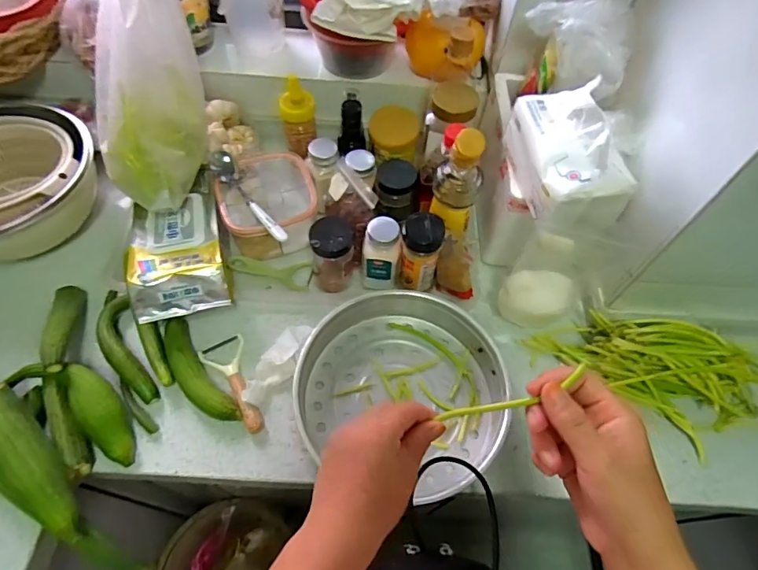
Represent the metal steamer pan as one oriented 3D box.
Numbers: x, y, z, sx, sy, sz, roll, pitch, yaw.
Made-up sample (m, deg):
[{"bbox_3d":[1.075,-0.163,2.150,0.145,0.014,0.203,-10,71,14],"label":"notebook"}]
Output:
[{"bbox_3d":[0.029,0.135,0.595,0.257,0.066,0.253,-5,60,-7],"label":"metal steamer pan"}]

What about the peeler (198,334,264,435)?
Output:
[{"bbox_3d":[-0.184,0.126,0.611,0.058,0.024,0.137,-26,64,-18],"label":"peeler"}]

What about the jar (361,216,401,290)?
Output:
[{"bbox_3d":[0.002,-0.040,0.669,0.051,0.113,0.050,2,59,-3],"label":"jar"}]

